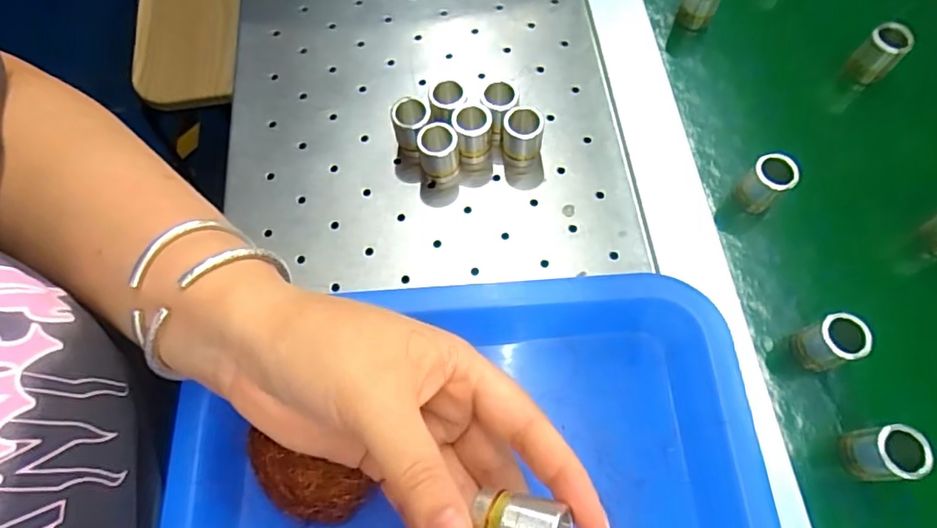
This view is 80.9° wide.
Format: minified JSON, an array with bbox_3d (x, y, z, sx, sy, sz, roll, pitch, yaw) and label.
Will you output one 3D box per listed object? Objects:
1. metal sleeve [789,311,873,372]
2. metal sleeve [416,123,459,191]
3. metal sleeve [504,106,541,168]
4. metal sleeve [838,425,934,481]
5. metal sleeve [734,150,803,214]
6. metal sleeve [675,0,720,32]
[{"bbox_3d":[0.182,0.040,0.276,0.020,0.034,0.022,-1,67,2],"label":"metal sleeve"},{"bbox_3d":[-0.017,-0.063,0.321,0.022,0.032,0.021,-4,67,0],"label":"metal sleeve"},{"bbox_3d":[0.032,-0.073,0.322,0.024,0.030,0.023,-4,67,0],"label":"metal sleeve"},{"bbox_3d":[0.192,0.089,0.256,0.019,0.034,0.023,-4,67,0],"label":"metal sleeve"},{"bbox_3d":[0.170,-0.046,0.313,0.019,0.033,0.023,-42,72,-14],"label":"metal sleeve"},{"bbox_3d":[0.156,-0.176,0.368,0.022,0.035,0.018,29,71,13],"label":"metal sleeve"}]

